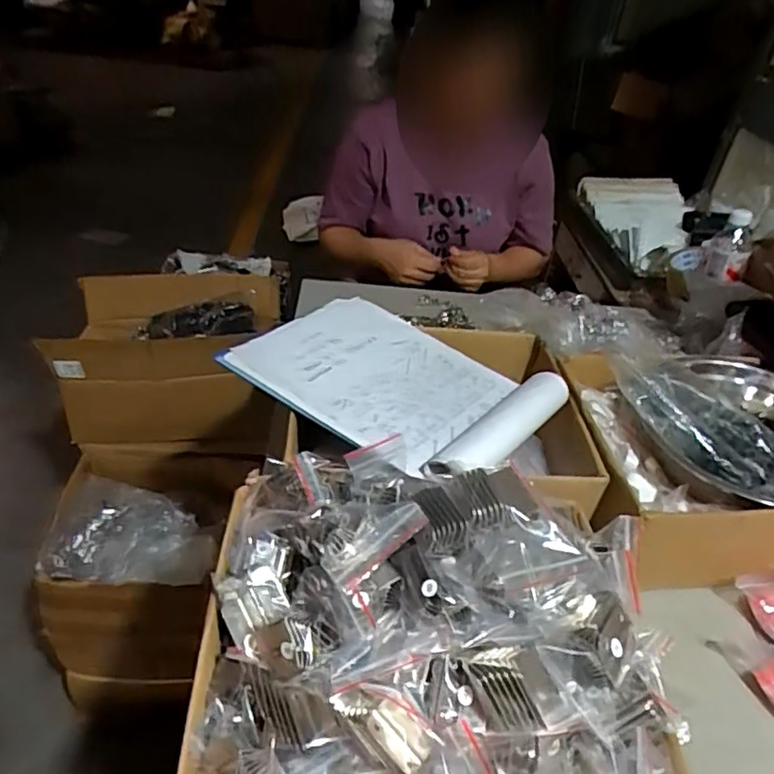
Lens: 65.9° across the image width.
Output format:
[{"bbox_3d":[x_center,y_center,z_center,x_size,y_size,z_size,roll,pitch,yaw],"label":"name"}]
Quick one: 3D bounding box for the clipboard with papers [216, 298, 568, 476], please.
[{"bbox_3d":[0.009,-0.018,0.637,0.315,0.042,0.227,29,42,26],"label":"clipboard with papers"}]

